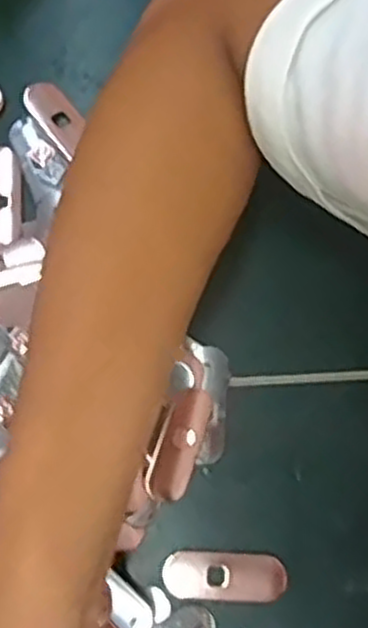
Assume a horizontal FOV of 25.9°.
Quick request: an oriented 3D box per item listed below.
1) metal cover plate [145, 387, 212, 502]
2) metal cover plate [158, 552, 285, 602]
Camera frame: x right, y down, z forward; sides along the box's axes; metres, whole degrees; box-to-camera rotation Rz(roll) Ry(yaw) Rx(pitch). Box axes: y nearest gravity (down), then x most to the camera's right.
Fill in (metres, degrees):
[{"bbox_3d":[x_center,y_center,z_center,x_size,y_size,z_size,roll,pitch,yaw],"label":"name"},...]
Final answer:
[{"bbox_3d":[-0.001,0.056,0.344,0.017,0.007,0.048,21,79,3],"label":"metal cover plate"},{"bbox_3d":[0.017,0.109,0.334,0.051,0.004,0.019,2,79,0],"label":"metal cover plate"}]

